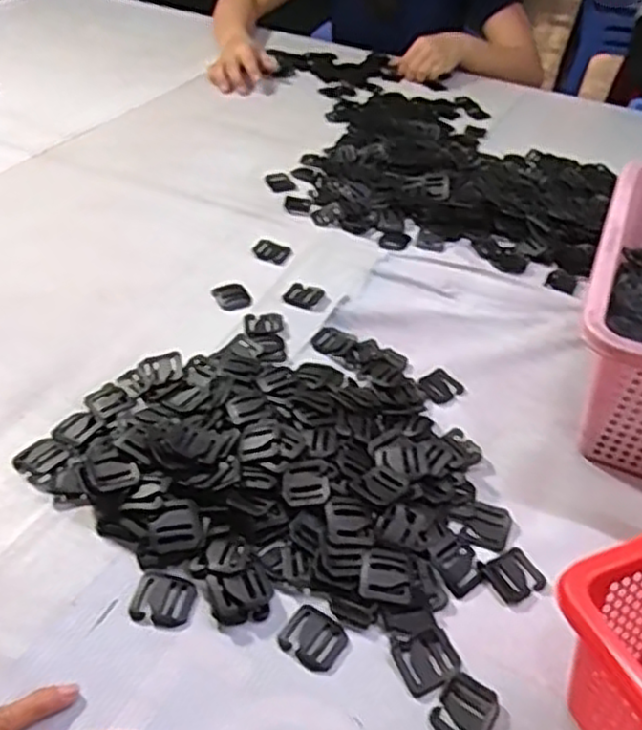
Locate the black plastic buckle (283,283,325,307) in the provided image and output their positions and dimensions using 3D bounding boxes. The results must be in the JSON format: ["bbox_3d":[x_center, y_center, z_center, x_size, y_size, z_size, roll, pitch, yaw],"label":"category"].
[{"bbox_3d":[-0.016,-0.066,0.670,0.035,0.004,0.030,12,40,8],"label":"black plastic buckle"}]

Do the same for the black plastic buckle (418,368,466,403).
[{"bbox_3d":[0.100,0.018,0.589,0.034,0.006,0.029,-24,48,-31],"label":"black plastic buckle"}]

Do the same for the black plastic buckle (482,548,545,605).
[{"bbox_3d":[0.123,0.134,0.450,0.033,0.004,0.029,-20,46,-27],"label":"black plastic buckle"}]

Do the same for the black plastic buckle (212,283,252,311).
[{"bbox_3d":[-0.081,-0.064,0.655,0.033,0.005,0.031,-11,42,-19],"label":"black plastic buckle"}]

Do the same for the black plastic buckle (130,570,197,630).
[{"bbox_3d":[-0.091,0.138,0.417,0.036,0.004,0.030,12,40,8],"label":"black plastic buckle"}]

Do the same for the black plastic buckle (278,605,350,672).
[{"bbox_3d":[-0.003,0.156,0.408,0.035,0.004,0.031,28,45,25],"label":"black plastic buckle"}]

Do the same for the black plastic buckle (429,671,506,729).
[{"bbox_3d":[0.080,0.187,0.381,0.032,0.004,0.037,29,45,26],"label":"black plastic buckle"}]

